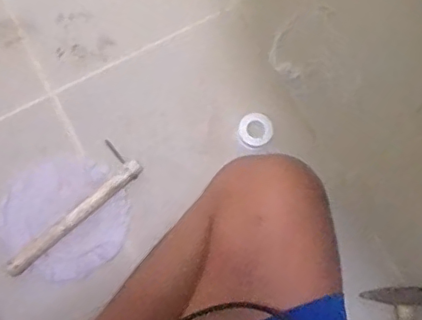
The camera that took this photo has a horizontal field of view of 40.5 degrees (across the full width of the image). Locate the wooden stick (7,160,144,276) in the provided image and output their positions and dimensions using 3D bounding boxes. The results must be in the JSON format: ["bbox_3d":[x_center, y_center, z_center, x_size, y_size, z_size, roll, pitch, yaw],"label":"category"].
[{"bbox_3d":[-0.183,0.077,0.780,0.221,0.026,0.021,-40,81,-8],"label":"wooden stick"}]

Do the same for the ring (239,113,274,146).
[{"bbox_3d":[0.063,-0.042,0.813,0.048,0.011,0.048,0,78,-1],"label":"ring"}]

